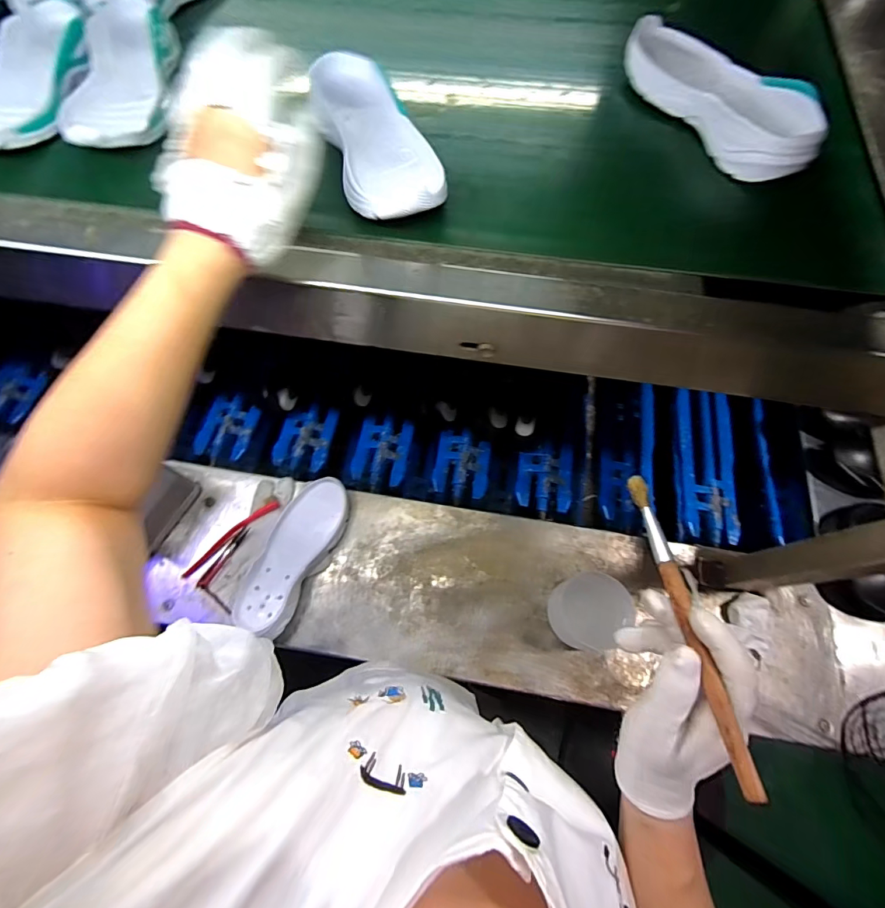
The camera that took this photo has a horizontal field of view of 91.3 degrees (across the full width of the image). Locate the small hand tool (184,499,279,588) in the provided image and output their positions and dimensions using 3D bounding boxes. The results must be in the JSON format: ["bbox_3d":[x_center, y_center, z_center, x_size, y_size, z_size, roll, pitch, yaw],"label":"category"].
[{"bbox_3d":[-0.319,0.127,0.657,0.048,0.016,0.157,33,72,14],"label":"small hand tool"}]

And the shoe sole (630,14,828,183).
[{"bbox_3d":[0.260,-0.352,0.421,0.066,0.048,0.233,-27,70,-10],"label":"shoe sole"}]

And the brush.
[{"bbox_3d":[0.154,0.098,0.274,0.011,0.009,0.193,-6,57,-1],"label":"brush"}]

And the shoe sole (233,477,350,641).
[{"bbox_3d":[-0.214,0.145,0.628,0.092,0.046,0.232,19,69,9],"label":"shoe sole"}]

